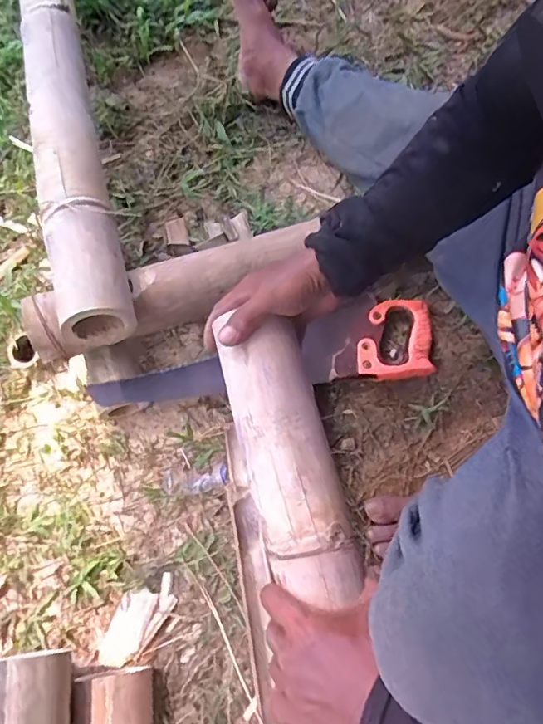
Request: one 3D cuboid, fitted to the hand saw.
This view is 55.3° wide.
[{"bbox_3d":[-0.006,-0.015,0.693,0.443,0.025,0.110,-6,68,-4],"label":"hand saw"}]

